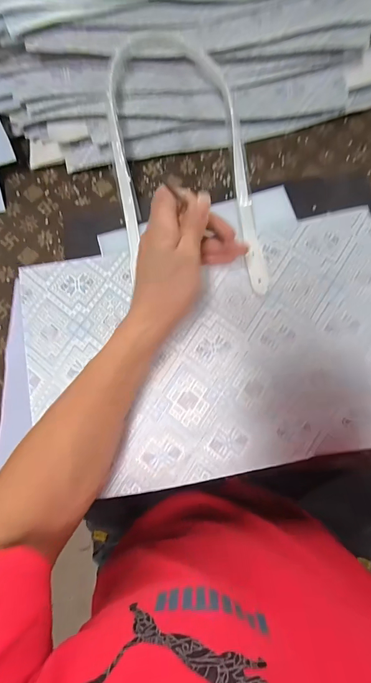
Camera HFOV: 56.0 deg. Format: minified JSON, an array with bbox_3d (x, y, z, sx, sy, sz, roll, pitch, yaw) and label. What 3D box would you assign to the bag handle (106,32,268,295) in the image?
[{"bbox_3d":[-0.003,-0.204,0.407,0.155,0.053,0.313,-8,80,-2],"label":"bag handle"}]

